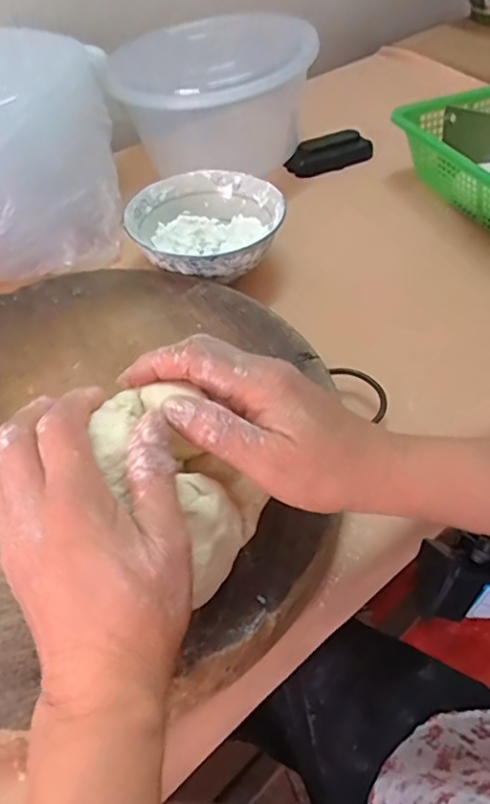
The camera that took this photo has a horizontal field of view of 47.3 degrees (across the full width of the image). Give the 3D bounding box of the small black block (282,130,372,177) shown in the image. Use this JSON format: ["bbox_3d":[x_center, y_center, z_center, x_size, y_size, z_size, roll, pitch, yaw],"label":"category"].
[{"bbox_3d":[0.105,-0.306,0.686,0.108,0.034,0.031,-18,50,-14],"label":"small black block"}]

